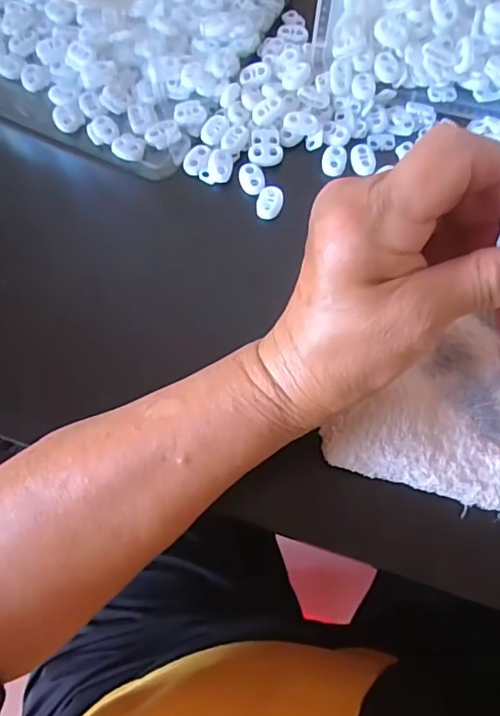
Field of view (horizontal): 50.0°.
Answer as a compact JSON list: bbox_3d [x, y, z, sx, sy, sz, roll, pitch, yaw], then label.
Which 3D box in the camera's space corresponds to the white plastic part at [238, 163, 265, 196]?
[{"bbox_3d":[0.001,-0.116,0.345,0.016,0.004,0.023,-10,70,-3],"label":"white plastic part"}]

